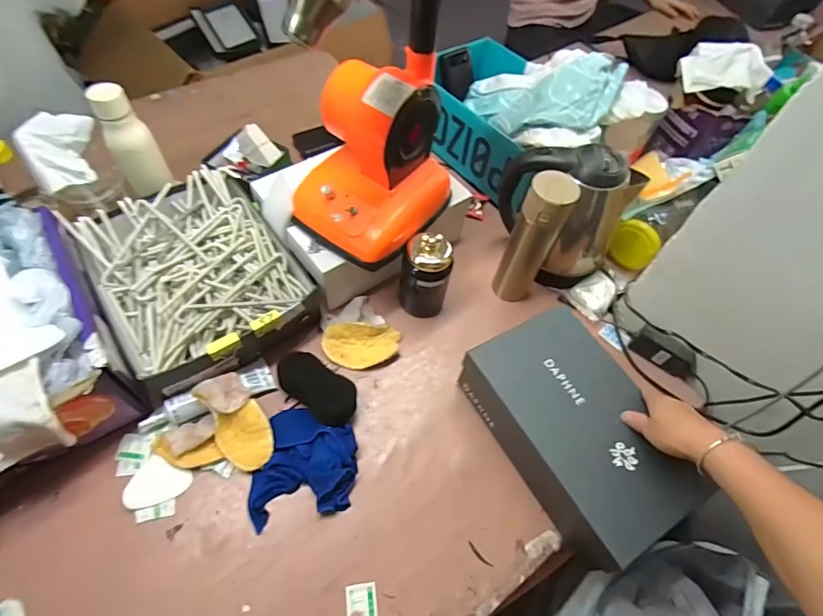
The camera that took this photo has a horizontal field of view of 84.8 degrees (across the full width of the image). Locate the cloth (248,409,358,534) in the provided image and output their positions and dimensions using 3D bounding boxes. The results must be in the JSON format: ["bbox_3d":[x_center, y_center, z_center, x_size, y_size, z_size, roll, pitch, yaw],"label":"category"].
[{"bbox_3d":[-0.143,0.212,0.601,0.134,0.040,0.154,7,57,1],"label":"cloth"}]

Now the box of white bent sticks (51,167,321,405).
[{"bbox_3d":[-0.333,-0.054,0.705,0.269,0.085,0.329,-29,65,-21],"label":"box of white bent sticks"}]

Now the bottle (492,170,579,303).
[{"bbox_3d":[0.185,-0.099,0.704,0.071,0.237,0.060,19,58,9],"label":"bottle"}]

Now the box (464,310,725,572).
[{"bbox_3d":[0.217,0.161,0.605,0.166,0.099,0.288,-26,62,-18],"label":"box"}]

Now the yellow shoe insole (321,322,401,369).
[{"bbox_3d":[-0.079,0.061,0.706,0.121,0.034,0.066,1,57,-2],"label":"yellow shoe insole"}]

